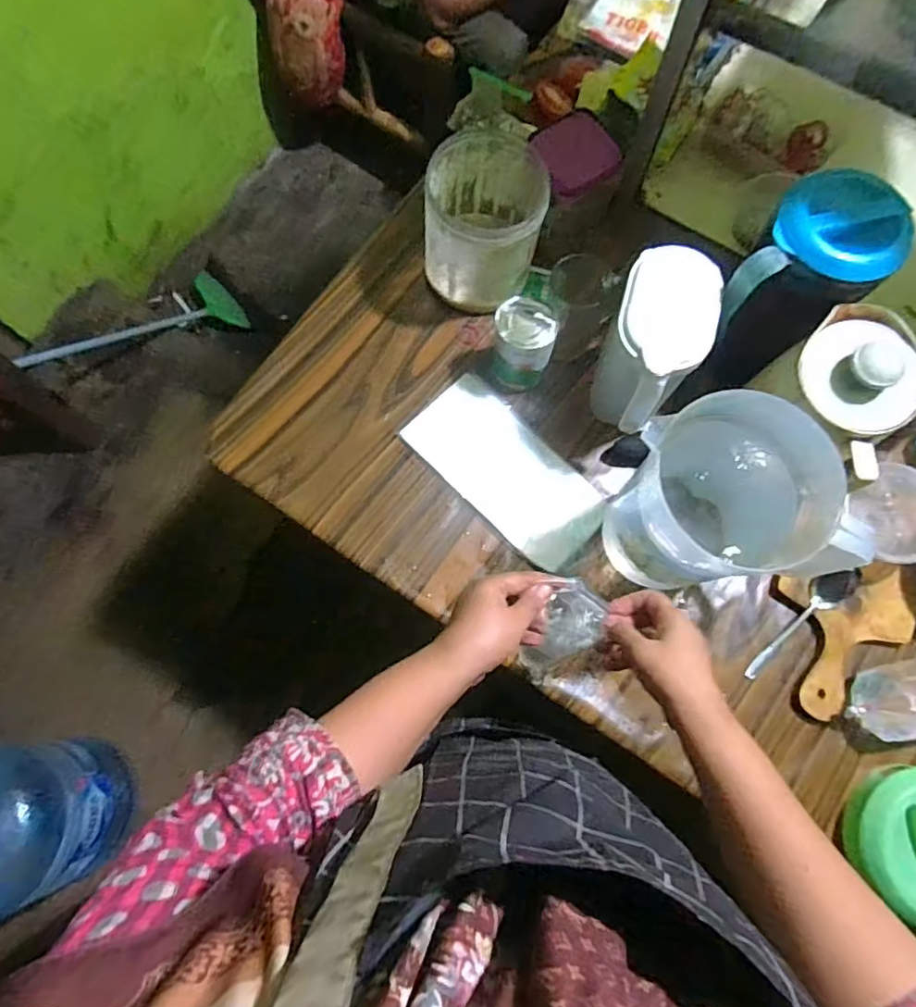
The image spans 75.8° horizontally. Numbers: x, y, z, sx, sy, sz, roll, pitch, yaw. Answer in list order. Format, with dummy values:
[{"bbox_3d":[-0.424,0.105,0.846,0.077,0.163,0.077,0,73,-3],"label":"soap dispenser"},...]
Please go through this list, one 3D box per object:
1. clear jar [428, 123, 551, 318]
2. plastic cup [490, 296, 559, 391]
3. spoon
[{"bbox_3d":[0.029,-0.356,0.767,0.134,0.163,0.153,3,73,1],"label":"clear jar"},{"bbox_3d":[0.082,-0.196,0.745,0.076,0.100,0.075,0,73,0],"label":"plastic cup"},{"bbox_3d":[0.400,0.140,0.690,0.032,0.032,0.171,43,95,12],"label":"spoon"}]

